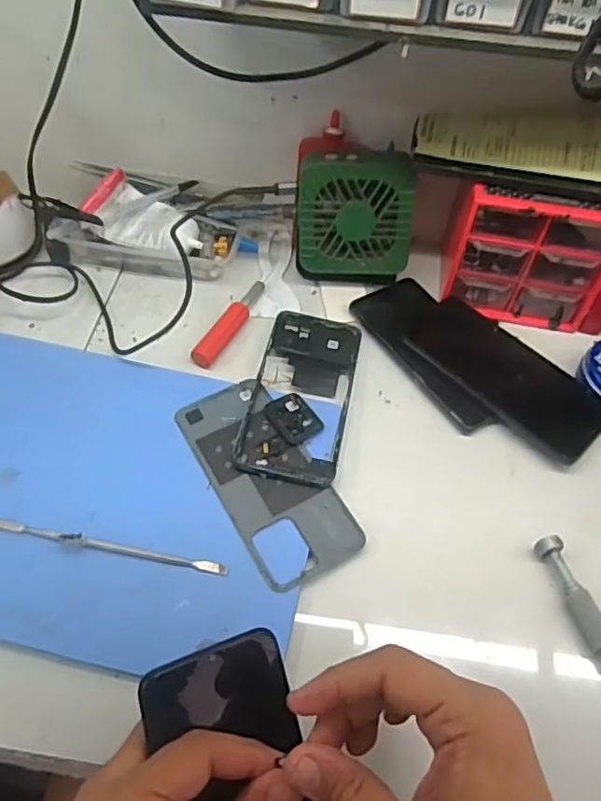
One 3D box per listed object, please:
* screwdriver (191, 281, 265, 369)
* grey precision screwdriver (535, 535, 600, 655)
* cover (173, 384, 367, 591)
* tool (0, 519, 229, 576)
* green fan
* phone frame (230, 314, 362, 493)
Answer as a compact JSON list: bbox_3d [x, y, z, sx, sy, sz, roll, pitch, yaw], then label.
[{"bbox_3d":[-0.060,-0.068,0.523,0.017,0.014,0.105,22,57,12],"label":"screwdriver"},{"bbox_3d":[0.183,0.137,0.386,0.018,0.010,0.107,-15,57,-13],"label":"grey precision screwdriver"},{"bbox_3d":[-0.025,0.052,0.438,0.075,0.009,0.162,-24,59,-18],"label":"cover"},{"bbox_3d":[-0.127,0.095,0.397,0.160,0.006,0.008,11,55,5],"label":"tool"},{"bbox_3d":[0.046,-0.158,0.531,0.096,0.117,0.045,3,36,0],"label":"green fan"},{"bbox_3d":[0.002,-0.010,0.481,0.075,0.008,0.166,10,55,5],"label":"phone frame"}]

